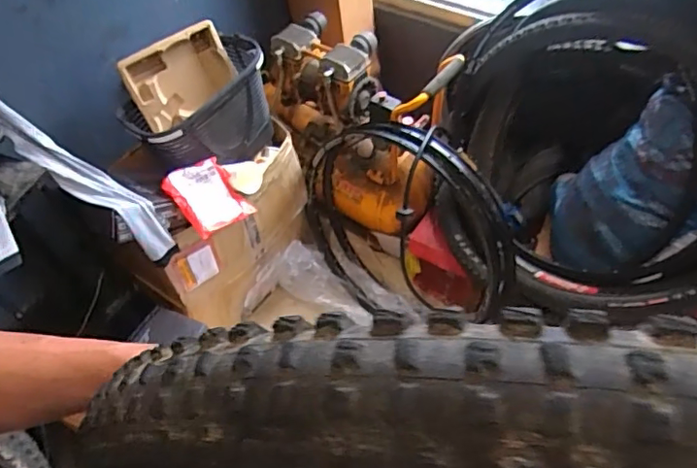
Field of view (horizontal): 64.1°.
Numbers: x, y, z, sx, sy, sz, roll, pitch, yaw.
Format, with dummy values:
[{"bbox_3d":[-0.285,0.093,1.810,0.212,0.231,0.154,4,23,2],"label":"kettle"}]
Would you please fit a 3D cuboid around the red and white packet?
[{"bbox_3d":[-0.302,-0.079,1.192,0.128,0.034,0.158,-39,90,-30],"label":"red and white packet"}]

